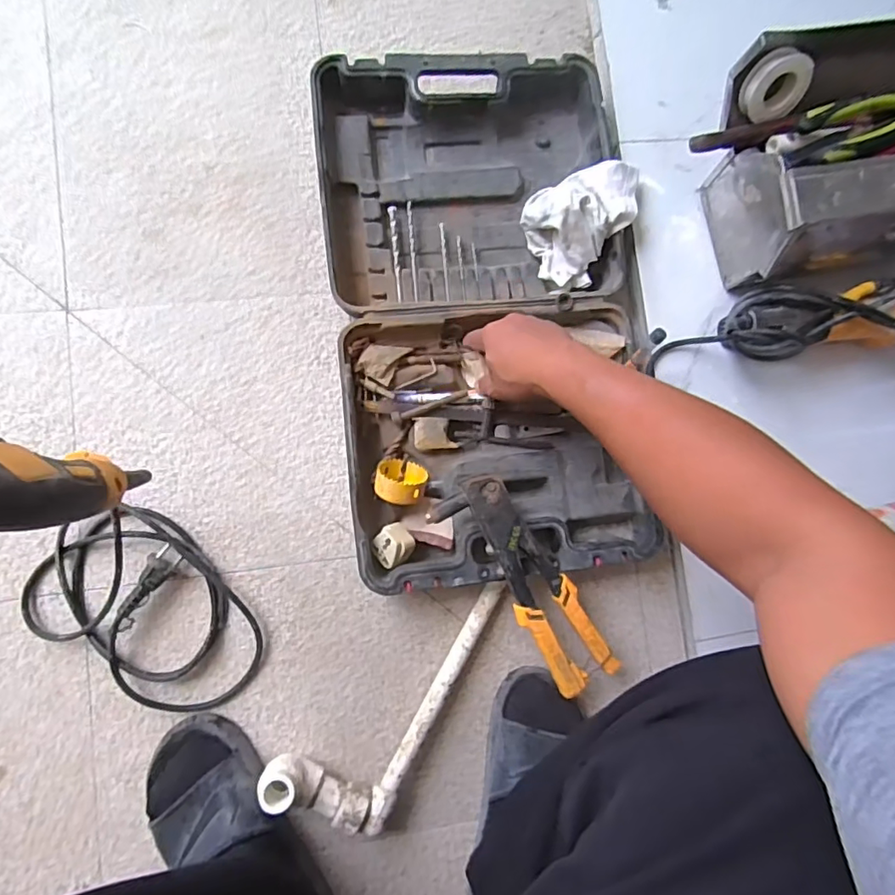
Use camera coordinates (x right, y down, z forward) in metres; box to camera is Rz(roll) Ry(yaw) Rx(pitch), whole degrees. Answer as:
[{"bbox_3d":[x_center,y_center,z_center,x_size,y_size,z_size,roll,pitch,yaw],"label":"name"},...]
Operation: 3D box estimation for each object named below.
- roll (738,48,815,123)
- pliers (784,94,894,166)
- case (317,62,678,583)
[{"bbox_3d":[0.354,-0.392,0.594,0.073,0.063,0.022,-9,41,-9],"label":"roll"},{"bbox_3d":[0.474,-0.356,0.586,0.228,0.031,0.067,-24,75,-2],"label":"pliers"},{"bbox_3d":[0.053,-0.160,0.619,0.350,0.058,0.585,-7,85,-7],"label":"case"}]

